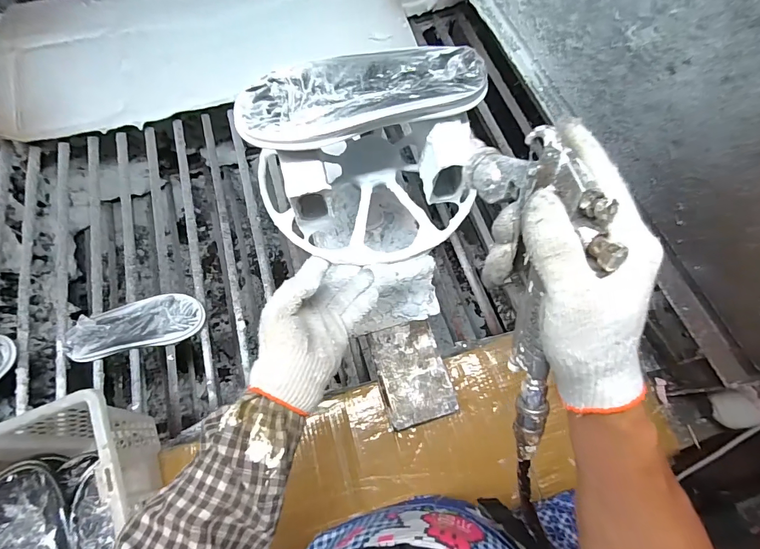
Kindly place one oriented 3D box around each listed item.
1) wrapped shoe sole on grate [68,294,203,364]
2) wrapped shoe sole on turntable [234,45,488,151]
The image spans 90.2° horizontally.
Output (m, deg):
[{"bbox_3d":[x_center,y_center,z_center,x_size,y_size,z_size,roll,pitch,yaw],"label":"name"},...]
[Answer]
[{"bbox_3d":[-0.449,0.093,0.708,0.234,0.034,0.098,-11,70,-3],"label":"wrapped shoe sole on grate"},{"bbox_3d":[-0.017,-0.184,0.382,0.240,0.029,0.086,-14,70,-4],"label":"wrapped shoe sole on turntable"}]

